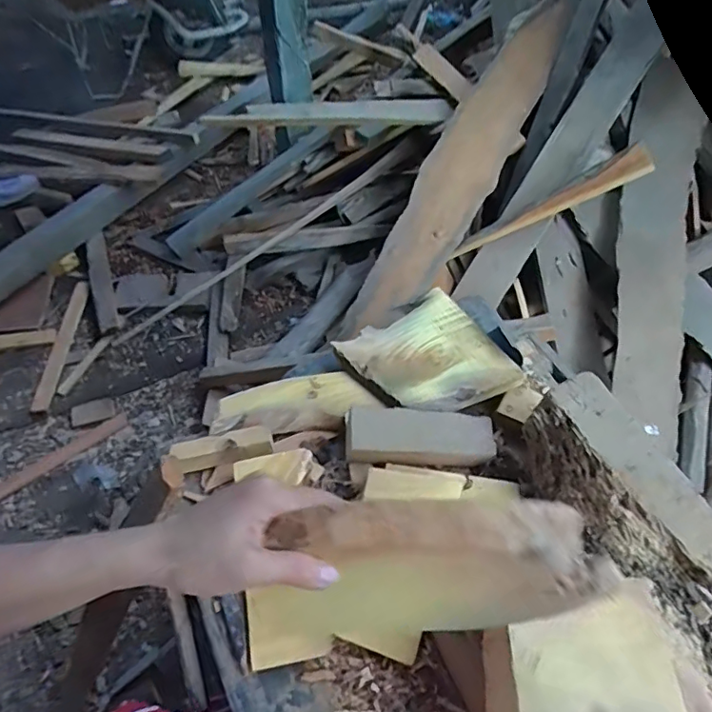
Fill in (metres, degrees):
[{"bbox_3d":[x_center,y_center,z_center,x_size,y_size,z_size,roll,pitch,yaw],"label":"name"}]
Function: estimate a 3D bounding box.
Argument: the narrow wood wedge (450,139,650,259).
[{"bbox_3d":[0.467,-0.372,1.363,0.515,0.047,0.069,-23,47,33],"label":"narrow wood wedge"}]

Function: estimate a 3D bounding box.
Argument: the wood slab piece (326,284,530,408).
[{"bbox_3d":[0.116,0.000,0.863,0.237,0.045,0.234,-28,60,-18],"label":"wood slab piece"}]

